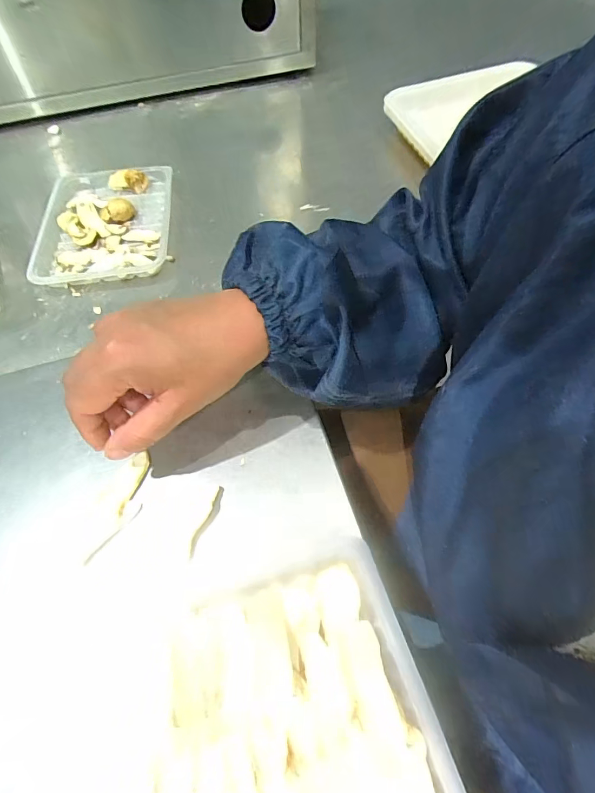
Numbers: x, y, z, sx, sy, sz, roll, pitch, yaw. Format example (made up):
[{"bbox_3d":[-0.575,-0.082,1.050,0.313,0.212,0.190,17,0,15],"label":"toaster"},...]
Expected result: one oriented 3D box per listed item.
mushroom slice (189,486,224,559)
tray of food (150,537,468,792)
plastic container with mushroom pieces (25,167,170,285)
[{"bbox_3d":[-0.061,0.084,0.279,0.007,0.005,0.049,17,63,13],"label":"mushroom slice"},{"bbox_3d":[0.004,0.184,0.199,0.142,0.028,0.194,-17,61,-6],"label":"tray of food"},{"bbox_3d":[-0.205,-0.186,0.443,0.128,0.024,0.175,-6,61,0],"label":"plastic container with mushroom pieces"}]

